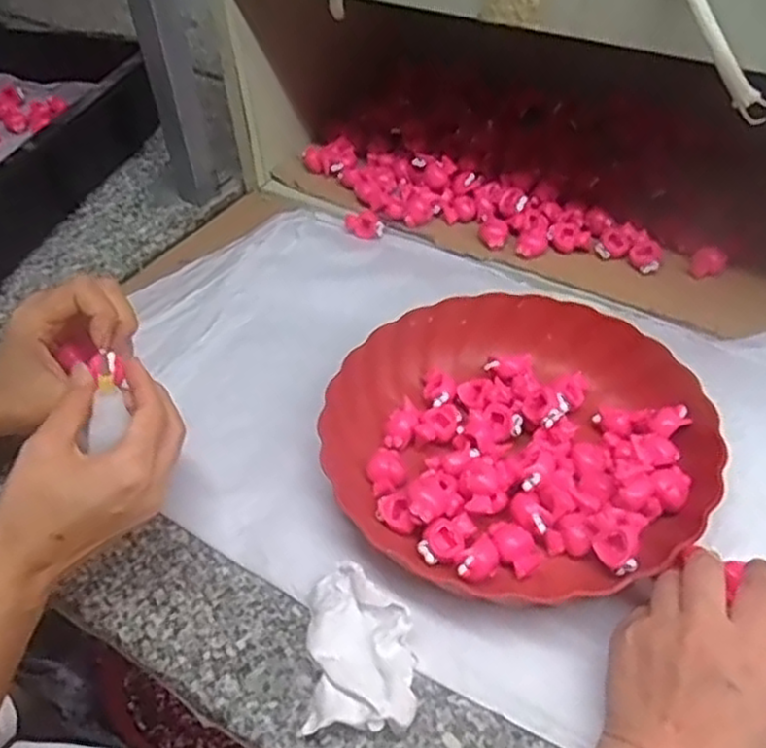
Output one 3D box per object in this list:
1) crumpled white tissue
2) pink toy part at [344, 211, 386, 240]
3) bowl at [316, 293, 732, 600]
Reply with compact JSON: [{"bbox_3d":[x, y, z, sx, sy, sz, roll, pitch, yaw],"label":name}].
[{"bbox_3d":[-0.012,0.150,0.400,0.056,0.034,0.087,-1,45,2],"label":"crumpled white tissue"},{"bbox_3d":[-0.018,-0.142,0.684,0.023,0.014,0.039,-34,53,-27],"label":"pink toy part"},{"bbox_3d":[0.086,0.037,0.486,0.244,0.044,0.213,-3,45,0],"label":"bowl"}]

